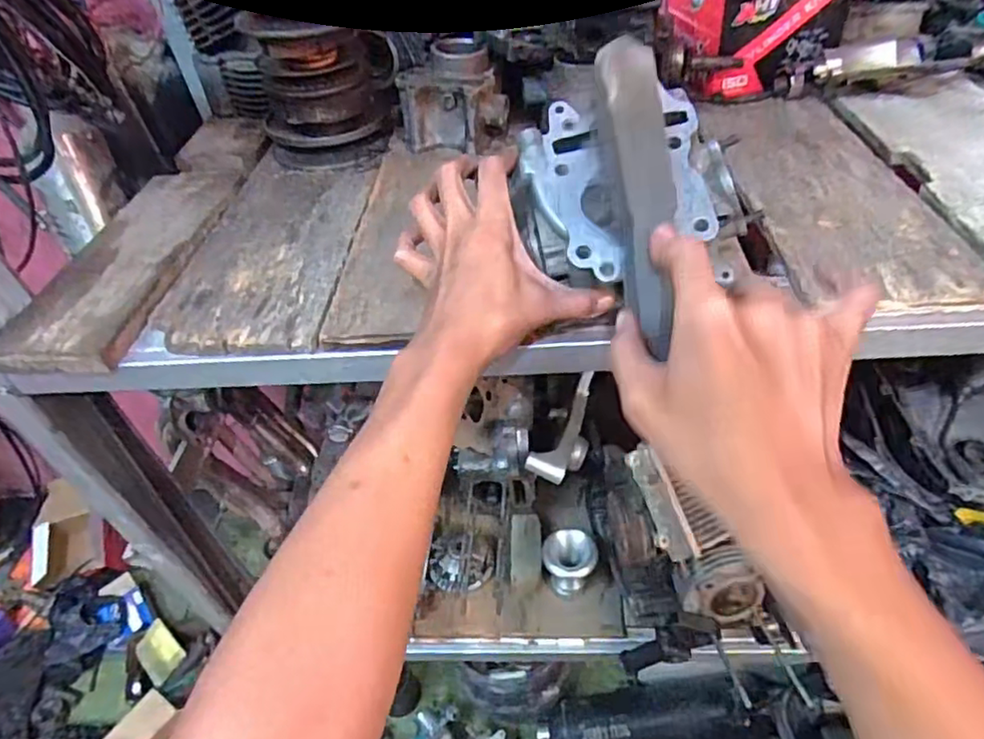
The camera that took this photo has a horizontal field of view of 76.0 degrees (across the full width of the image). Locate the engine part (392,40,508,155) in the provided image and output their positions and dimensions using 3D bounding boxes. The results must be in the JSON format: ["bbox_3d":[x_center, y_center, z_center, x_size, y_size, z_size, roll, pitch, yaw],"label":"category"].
[{"bbox_3d":[-0.045,-0.302,0.703,0.117,0.084,0.107,-8,44,0],"label":"engine part"}]

